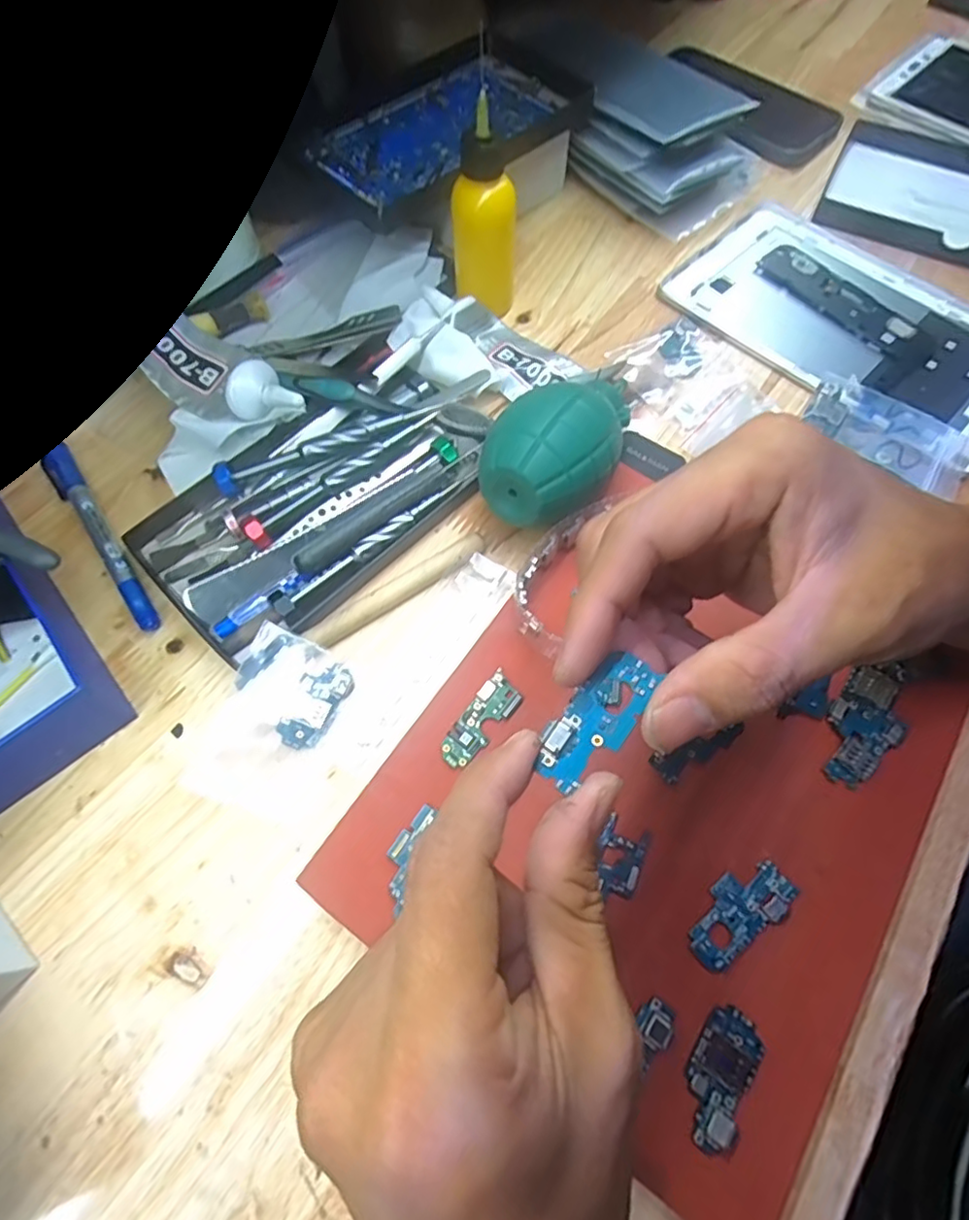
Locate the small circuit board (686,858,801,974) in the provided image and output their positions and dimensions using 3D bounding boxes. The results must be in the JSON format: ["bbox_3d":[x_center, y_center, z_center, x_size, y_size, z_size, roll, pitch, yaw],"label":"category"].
[{"bbox_3d":[0.097,0.114,0.226,0.046,0.004,0.023,-30,69,-13],"label":"small circuit board"}]

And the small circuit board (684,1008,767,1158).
[{"bbox_3d":[0.081,0.160,0.204,0.022,0.004,0.041,29,69,12],"label":"small circuit board"}]

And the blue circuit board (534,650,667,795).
[{"bbox_3d":[0.031,0.030,0.164,0.018,0.004,0.041,39,72,15],"label":"blue circuit board"}]

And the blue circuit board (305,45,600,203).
[{"bbox_3d":[-0.024,-0.307,0.371,0.168,0.010,0.084,-39,72,-16],"label":"blue circuit board"}]

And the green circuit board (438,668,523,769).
[{"bbox_3d":[-0.002,0.047,0.256,0.016,0.004,0.043,36,70,14],"label":"green circuit board"}]

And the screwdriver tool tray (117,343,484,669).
[{"bbox_3d":[-0.081,-0.067,0.298,0.111,0.025,0.181,40,72,16],"label":"screwdriver tool tray"}]

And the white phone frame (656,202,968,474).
[{"bbox_3d":[0.230,-0.180,0.372,0.211,0.009,0.131,41,72,16],"label":"white phone frame"}]

